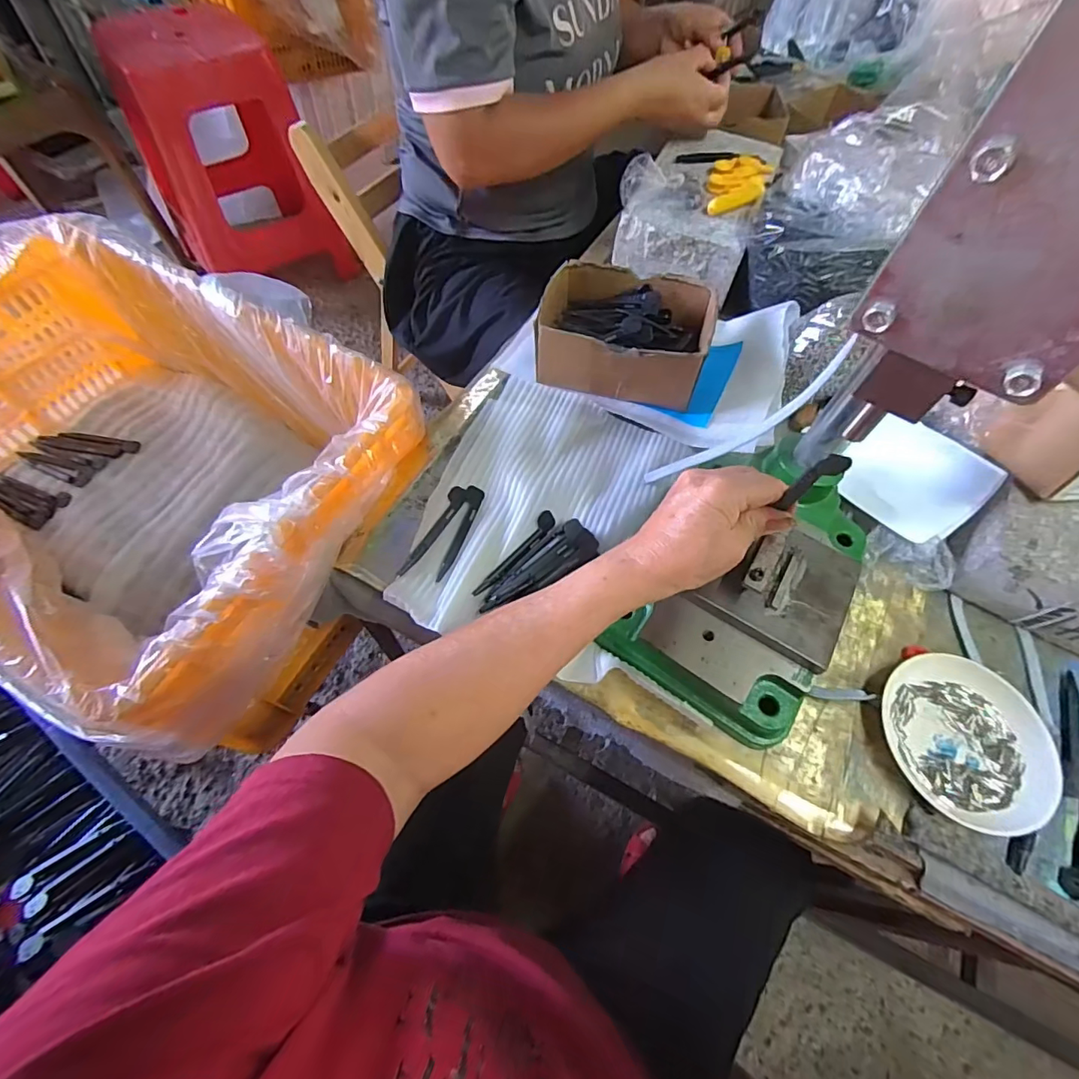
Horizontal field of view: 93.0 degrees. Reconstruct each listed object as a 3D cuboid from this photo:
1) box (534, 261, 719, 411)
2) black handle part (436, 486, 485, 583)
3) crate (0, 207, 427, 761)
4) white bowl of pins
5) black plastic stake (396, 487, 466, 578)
[{"bbox_3d":[0.084,-0.212,0.527,0.160,0.068,0.129,13,60,3],"label":"box"},{"bbox_3d":[-0.066,-0.007,0.441,0.017,0.005,0.099,11,60,2],"label":"black handle part"},{"bbox_3d":[-0.378,-0.070,0.494,0.483,0.194,0.344,29,62,12],"label":"crate"},{"bbox_3d":[0.315,0.145,0.378,0.110,0.021,0.120,2,60,-3],"label":"white bowl of pins"},{"bbox_3d":[-0.090,-0.010,0.442,0.016,0.009,0.099,21,61,8],"label":"black plastic stake"}]

